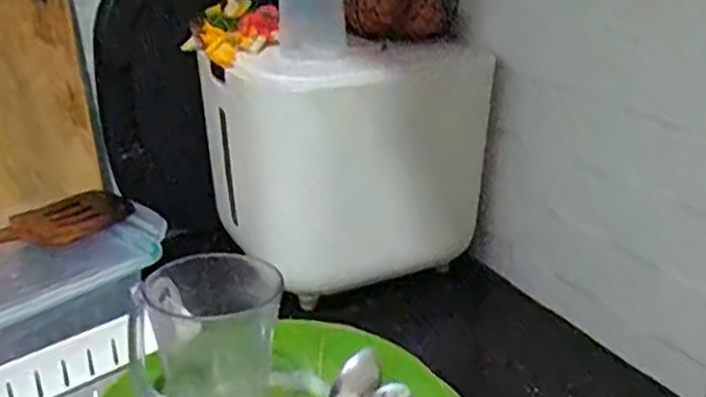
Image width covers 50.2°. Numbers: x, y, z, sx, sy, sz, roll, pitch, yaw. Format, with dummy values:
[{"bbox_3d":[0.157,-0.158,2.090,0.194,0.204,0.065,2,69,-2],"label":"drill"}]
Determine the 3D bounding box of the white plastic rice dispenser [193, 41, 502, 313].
[{"bbox_3d":[-0.009,-0.045,0.812,0.256,0.242,0.170,-12,26,-25],"label":"white plastic rice dispenser"}]

